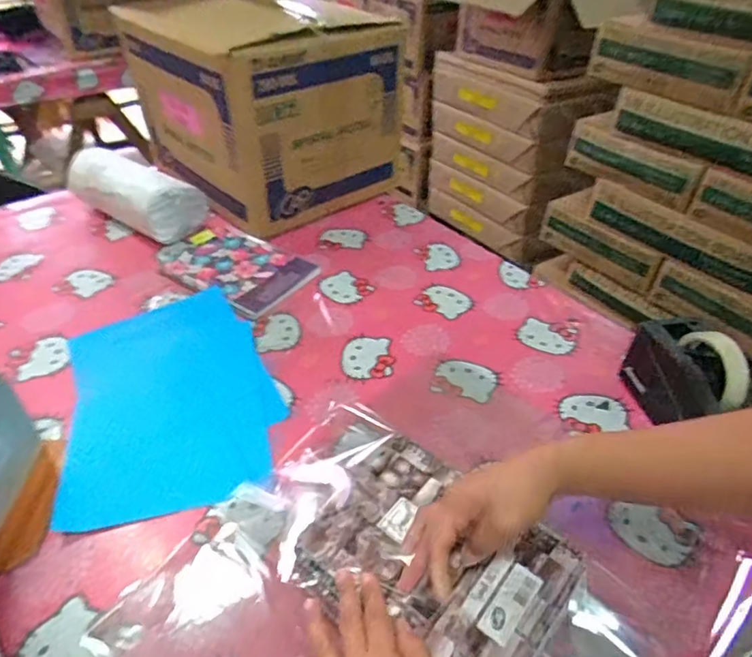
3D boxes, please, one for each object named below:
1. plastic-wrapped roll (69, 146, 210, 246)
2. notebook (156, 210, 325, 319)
[{"bbox_3d":[-0.435,-0.239,0.953,0.313,0.103,0.080,25,46,24],"label":"plastic-wrapped roll"},{"bbox_3d":[-0.235,-0.106,0.874,0.253,0.017,0.161,24,46,23],"label":"notebook"}]

